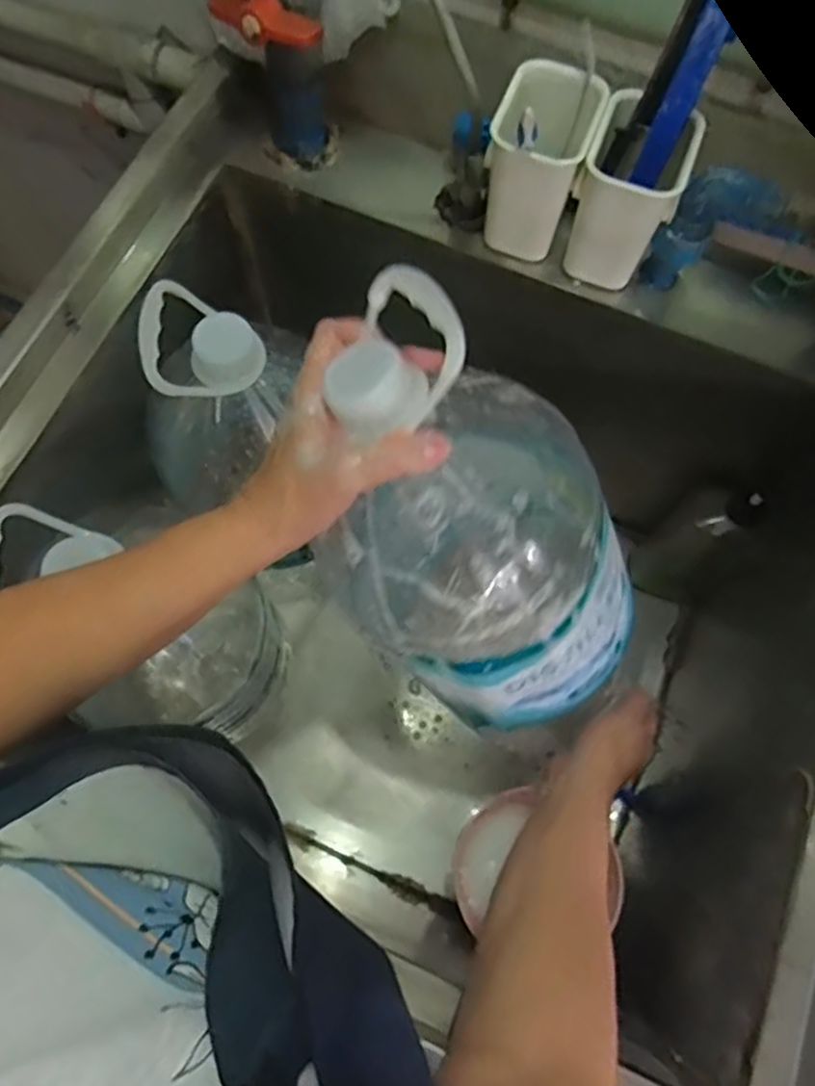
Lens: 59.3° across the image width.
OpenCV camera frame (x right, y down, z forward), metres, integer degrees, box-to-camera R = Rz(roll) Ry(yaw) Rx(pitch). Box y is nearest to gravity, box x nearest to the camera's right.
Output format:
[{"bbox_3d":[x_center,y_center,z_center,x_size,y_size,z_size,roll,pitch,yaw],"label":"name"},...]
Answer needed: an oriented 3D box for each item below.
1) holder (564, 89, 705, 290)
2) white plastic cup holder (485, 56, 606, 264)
[{"bbox_3d":[0.169,-0.268,0.557,0.073,0.114,0.071,20,72,6],"label":"holder"},{"bbox_3d":[0.102,-0.295,0.558,0.068,0.125,0.100,21,72,6],"label":"white plastic cup holder"}]

